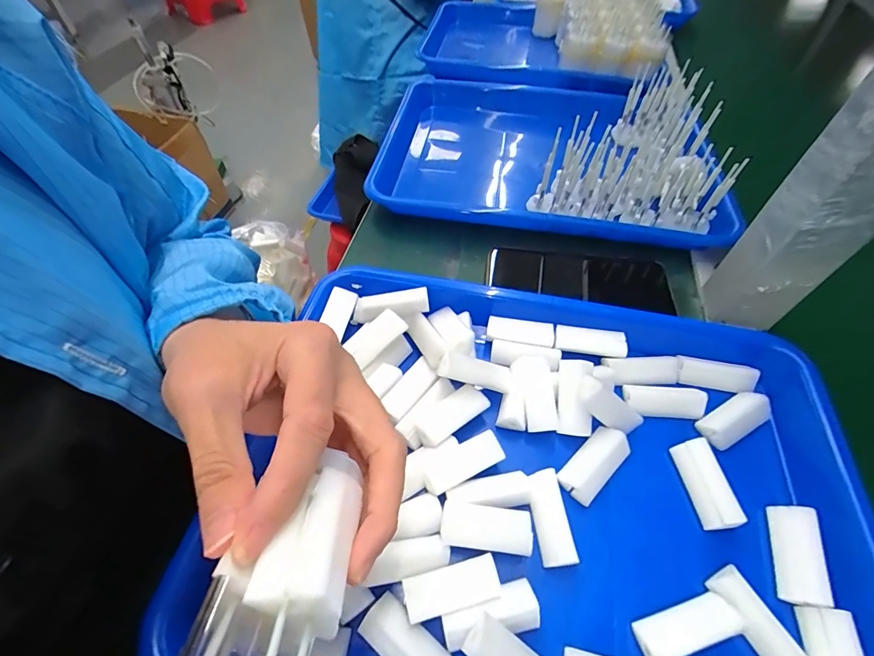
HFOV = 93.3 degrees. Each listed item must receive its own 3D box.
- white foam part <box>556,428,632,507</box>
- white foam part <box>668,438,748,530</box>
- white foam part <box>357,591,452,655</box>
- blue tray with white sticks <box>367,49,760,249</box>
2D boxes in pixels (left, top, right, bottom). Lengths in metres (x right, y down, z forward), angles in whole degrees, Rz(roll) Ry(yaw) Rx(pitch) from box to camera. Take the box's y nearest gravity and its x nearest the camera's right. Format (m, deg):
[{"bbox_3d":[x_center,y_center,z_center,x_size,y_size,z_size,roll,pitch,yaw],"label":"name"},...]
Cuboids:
[{"bbox_3d":[0.091,0.078,0.237,0.045,0.014,0.021,-38,63,-25],"label":"white foam part"},{"bbox_3d":[0.148,0.086,0.228,0.016,0.016,0.045,-3,54,-3],"label":"white foam part"},{"bbox_3d":[-0.013,0.145,0.187,0.044,0.015,0.021,33,60,21],"label":"white foam part"},{"bbox_3d":[0.111,-0.195,0.432,0.318,0.079,0.271,6,54,4],"label":"blue tray with white sticks"}]

